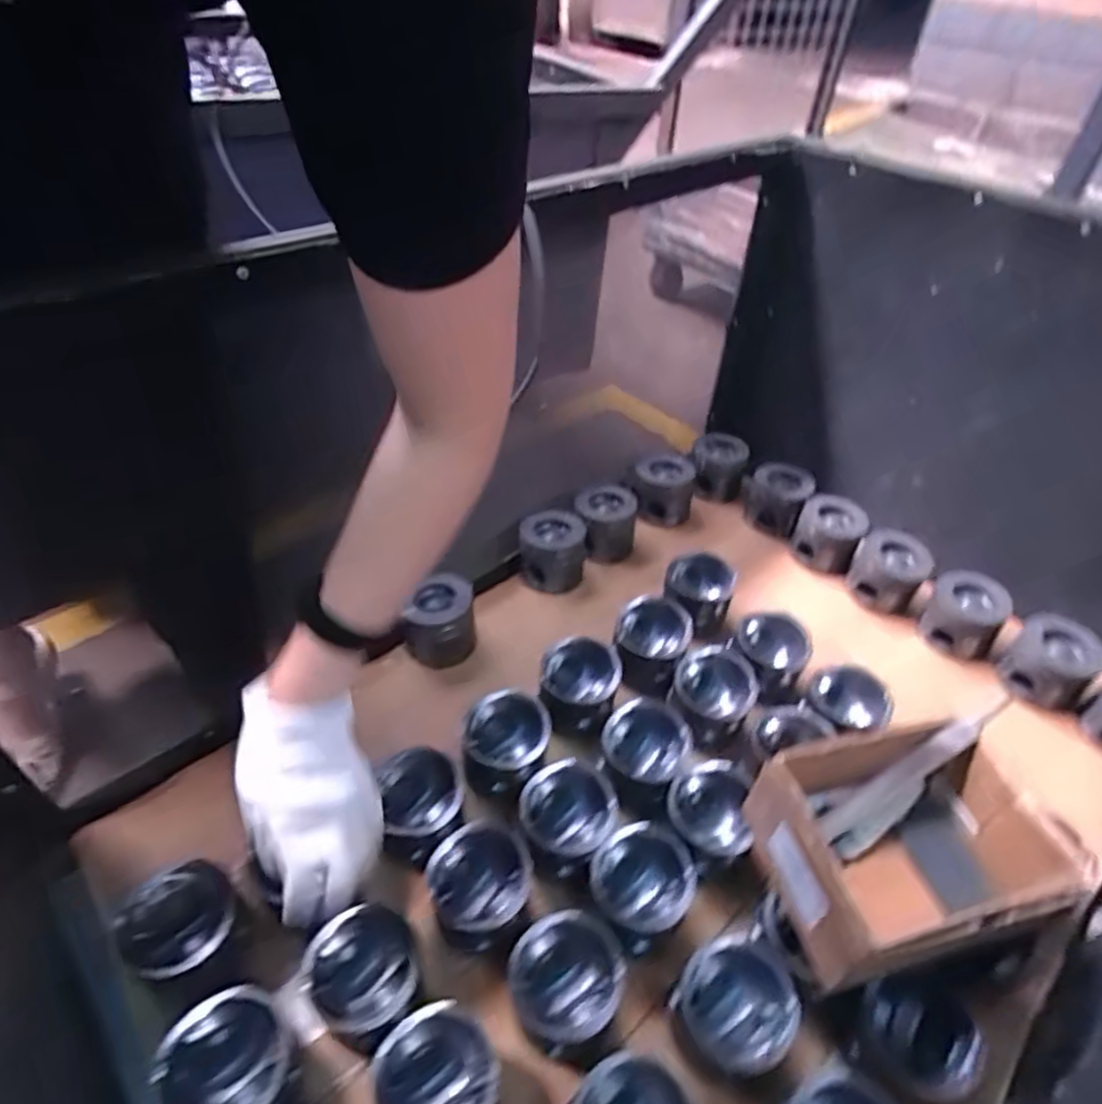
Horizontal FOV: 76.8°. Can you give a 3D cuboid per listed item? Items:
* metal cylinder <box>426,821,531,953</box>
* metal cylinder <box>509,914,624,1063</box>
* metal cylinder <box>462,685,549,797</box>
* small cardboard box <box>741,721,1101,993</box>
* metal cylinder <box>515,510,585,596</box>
[{"bbox_3d":[-0.060,0.299,0.611,0.086,0.082,0.089,-21,49,-21],"label":"metal cylinder"},{"bbox_3d":[0.012,0.341,0.550,0.083,0.067,0.080,1,44,-1],"label":"metal cylinder"},{"bbox_3d":[-0.046,0.192,0.706,0.082,0.067,0.091,1,44,-1],"label":"metal cylinder"},{"bbox_3d":[0.284,0.234,0.565,0.197,0.094,0.159,-8,45,-9],"label":"small cardboard box"},{"bbox_3d":[0.002,0.000,0.916,0.088,0.072,0.079,-4,45,-5],"label":"metal cylinder"}]

